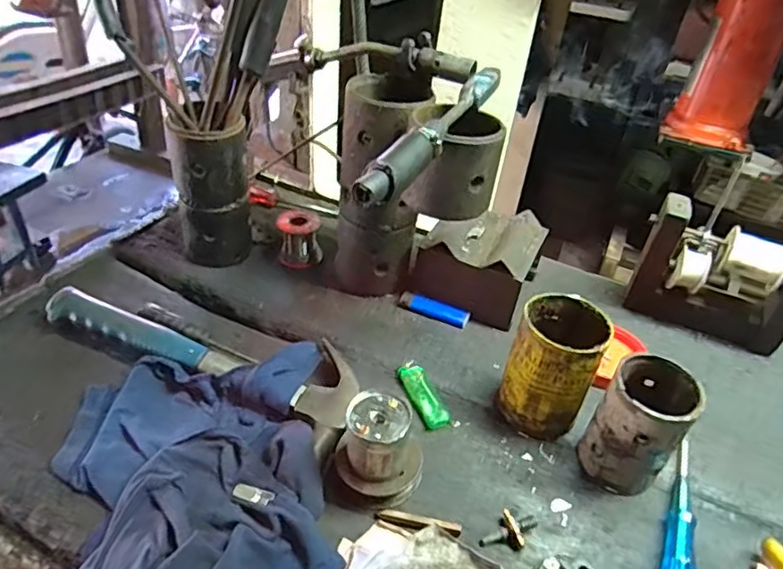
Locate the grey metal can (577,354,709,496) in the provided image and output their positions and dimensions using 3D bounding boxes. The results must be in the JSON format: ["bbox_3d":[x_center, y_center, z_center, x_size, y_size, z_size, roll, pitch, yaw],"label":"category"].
[{"bbox_3d":[0.205,0.119,0.482,0.065,0.111,0.076,26,39,25],"label":"grey metal can"}]

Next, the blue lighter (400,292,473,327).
[{"bbox_3d":[0.048,0.028,0.650,0.080,0.013,0.019,17,36,14],"label":"blue lighter"}]

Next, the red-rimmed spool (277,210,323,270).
[{"bbox_3d":[-0.112,-0.057,0.704,0.051,0.060,0.040,-1,36,-12],"label":"red-rimmed spool"}]

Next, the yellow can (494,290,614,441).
[{"bbox_3d":[0.145,0.078,0.523,0.073,0.122,0.072,5,35,-3],"label":"yellow can"}]

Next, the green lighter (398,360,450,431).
[{"bbox_3d":[0.030,0.105,0.552,0.025,0.014,0.074,-8,38,-21],"label":"green lighter"}]

